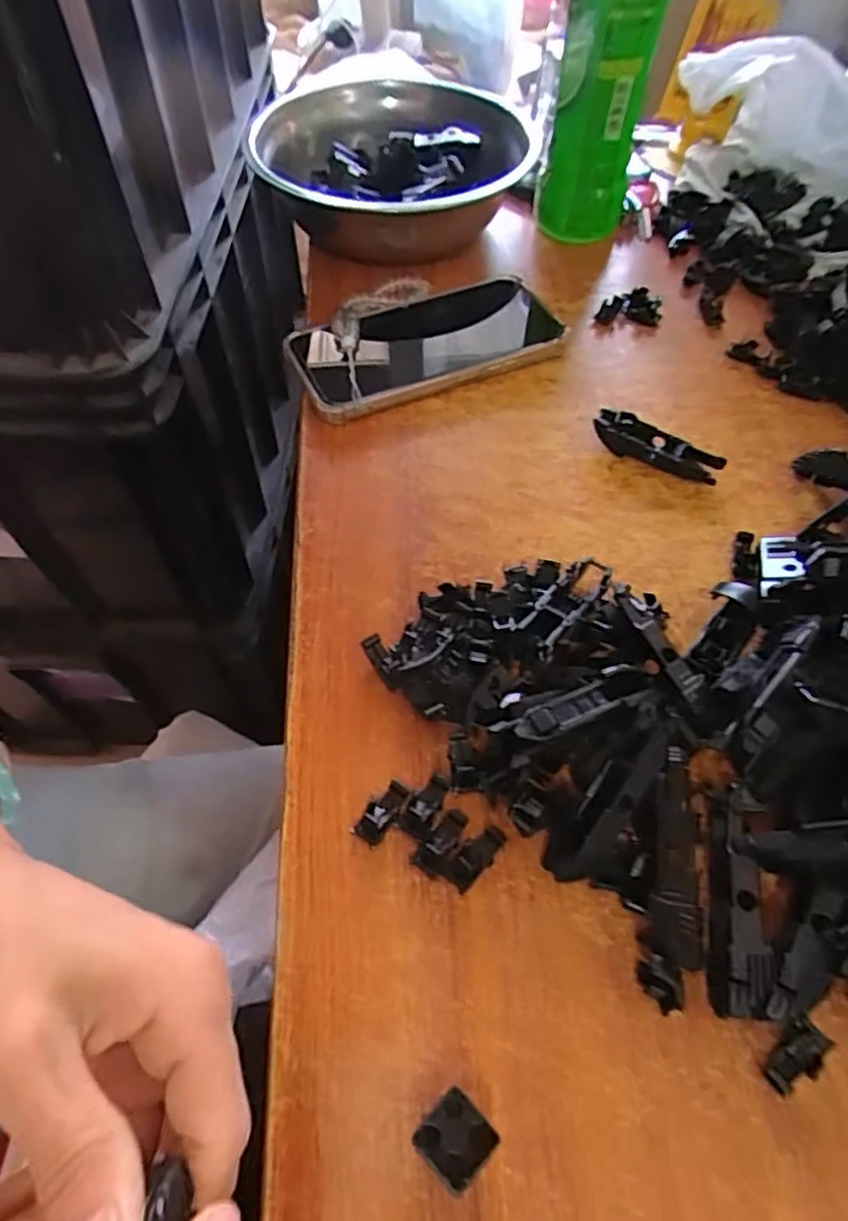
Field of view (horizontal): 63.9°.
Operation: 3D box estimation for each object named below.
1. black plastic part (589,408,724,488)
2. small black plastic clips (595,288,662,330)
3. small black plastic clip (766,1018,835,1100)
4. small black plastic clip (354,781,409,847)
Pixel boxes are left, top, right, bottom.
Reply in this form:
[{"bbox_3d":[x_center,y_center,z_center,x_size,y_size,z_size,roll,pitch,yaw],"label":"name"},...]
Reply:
[{"bbox_3d":[0.128,-0.090,0.375,0.070,0.016,0.020,26,60,17],"label":"black plastic part"},{"bbox_3d":[0.139,-0.204,0.458,0.041,0.012,0.025,13,56,9],"label":"small black plastic clips"},{"bbox_3d":[0.122,0.147,0.223,0.025,0.007,0.012,-34,62,-21],"label":"small black plastic clip"},{"bbox_3d":[-0.016,0.080,0.267,0.011,0.007,0.025,30,60,19],"label":"small black plastic clip"}]

